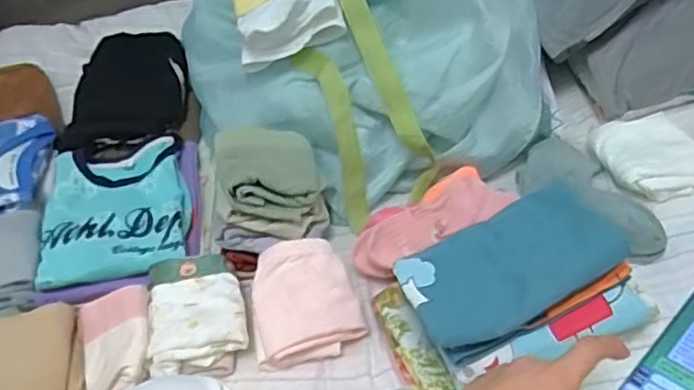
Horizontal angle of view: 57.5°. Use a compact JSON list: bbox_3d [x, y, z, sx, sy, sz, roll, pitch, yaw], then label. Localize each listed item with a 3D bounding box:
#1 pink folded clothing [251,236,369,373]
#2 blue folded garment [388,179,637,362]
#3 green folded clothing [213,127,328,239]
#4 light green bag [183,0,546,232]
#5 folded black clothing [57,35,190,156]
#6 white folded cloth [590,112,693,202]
[{"bbox_3d":[-0.041,0.097,0.582,0.097,0.053,0.105,-16,43,0],"label":"pink folded clothing"},{"bbox_3d":[0.125,0.055,0.508,0.161,0.040,0.112,-29,37,1],"label":"blue folded garment"},{"bbox_3d":[-0.080,-0.014,0.637,0.102,0.081,0.116,-16,42,-2],"label":"green folded clothing"},{"bbox_3d":[0.023,-0.180,0.715,0.360,0.228,0.363,-29,45,-14],"label":"light green bag"},{"bbox_3d":[-0.302,-0.147,0.867,0.160,0.028,0.242,-15,41,-1],"label":"folded black clothing"},{"bbox_3d":[0.309,-0.044,0.650,0.098,0.020,0.109,-19,42,-6],"label":"white folded cloth"}]

